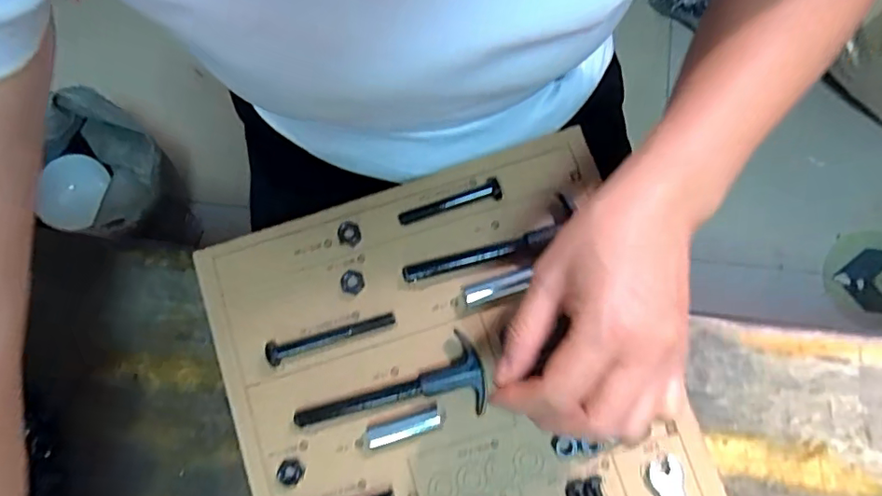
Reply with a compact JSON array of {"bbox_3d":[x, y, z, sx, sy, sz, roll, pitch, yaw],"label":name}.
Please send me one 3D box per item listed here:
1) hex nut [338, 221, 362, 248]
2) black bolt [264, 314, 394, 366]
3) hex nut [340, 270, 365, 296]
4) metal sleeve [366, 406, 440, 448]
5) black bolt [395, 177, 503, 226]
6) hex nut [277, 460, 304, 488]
[{"bbox_3d":[-0.067,-0.010,0.401,0.018,0.006,0.016,9,79,3],"label":"hex nut"},{"bbox_3d":[-0.077,0.061,0.385,0.090,0.013,0.014,-18,79,-2],"label":"black bolt"},{"bbox_3d":[-0.063,0.024,0.389,0.016,0.004,0.016,14,79,4],"label":"hex nut"},{"bbox_3d":[-0.026,0.121,0.374,0.050,0.014,0.013,-19,79,-3],"label":"metal sleeve"},{"bbox_3d":[0.005,-0.033,0.399,0.075,0.014,0.015,-13,79,-1],"label":"black bolt"},{"bbox_3d":[-0.102,0.153,0.374,0.017,0.004,0.017,6,79,2],"label":"hex nut"}]

